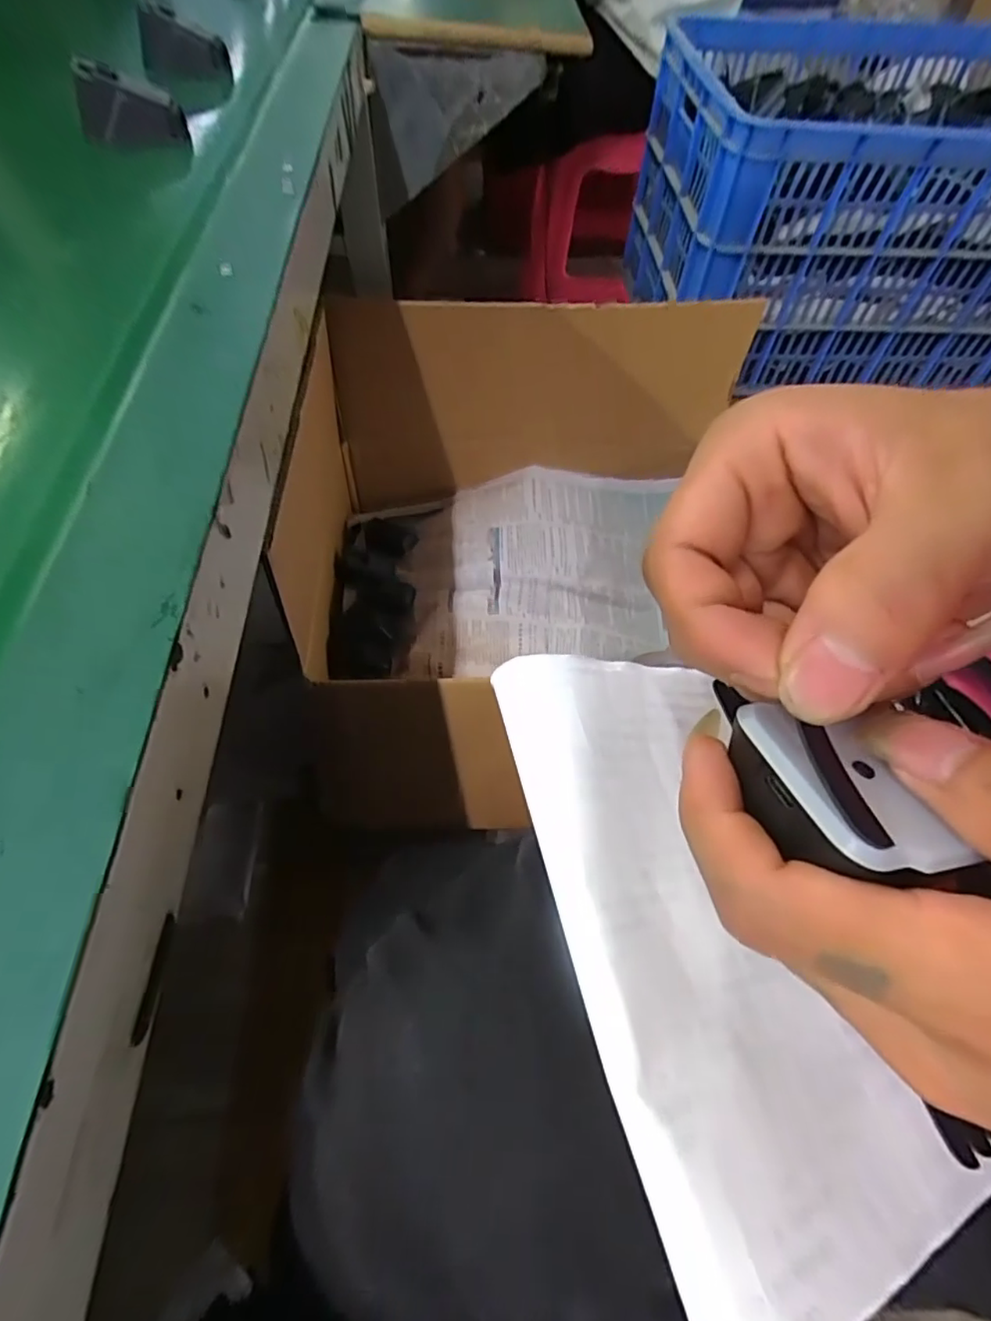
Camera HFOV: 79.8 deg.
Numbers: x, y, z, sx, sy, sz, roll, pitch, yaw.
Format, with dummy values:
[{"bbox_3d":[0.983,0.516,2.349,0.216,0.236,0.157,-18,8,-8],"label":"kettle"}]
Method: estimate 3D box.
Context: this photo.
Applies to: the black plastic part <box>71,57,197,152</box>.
[{"bbox_3d":[-0.272,-0.411,0.445,0.075,0.047,0.019,7,15,-6],"label":"black plastic part"}]

